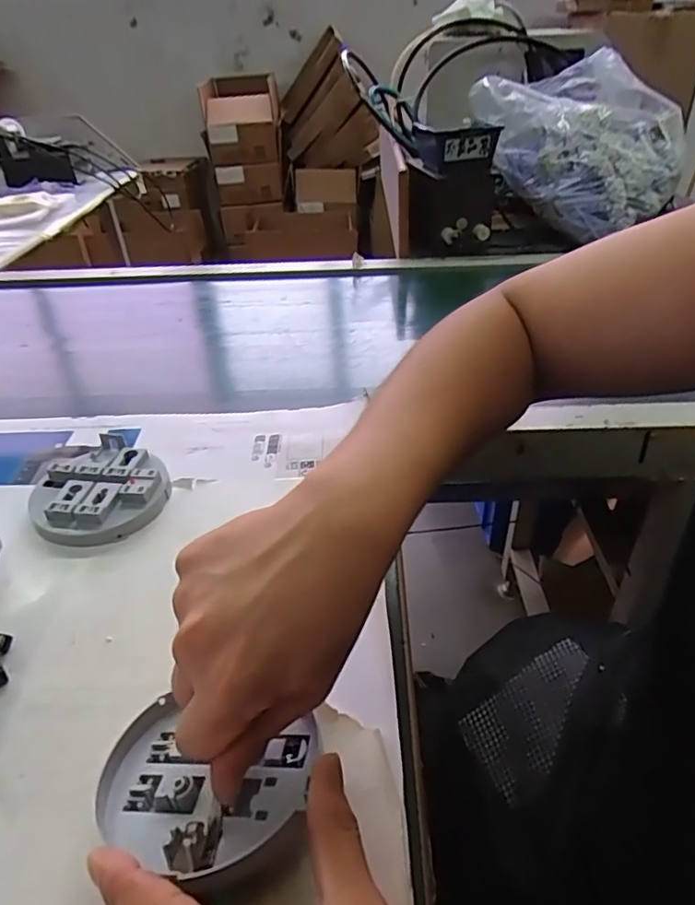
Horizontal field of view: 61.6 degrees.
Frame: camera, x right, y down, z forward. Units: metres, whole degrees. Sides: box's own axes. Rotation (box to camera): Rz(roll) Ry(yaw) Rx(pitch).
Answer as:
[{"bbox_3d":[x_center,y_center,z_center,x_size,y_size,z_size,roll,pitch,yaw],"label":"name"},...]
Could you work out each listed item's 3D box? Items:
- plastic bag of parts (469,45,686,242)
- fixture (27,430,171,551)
[{"bbox_3d":[0.384,-0.516,0.983,0.238,0.203,0.341,-18,40,-20],"label":"plastic bag of parts"},{"bbox_3d":[-0.197,0.029,0.467,0.099,0.028,0.106,-18,39,-22],"label":"fixture"}]

